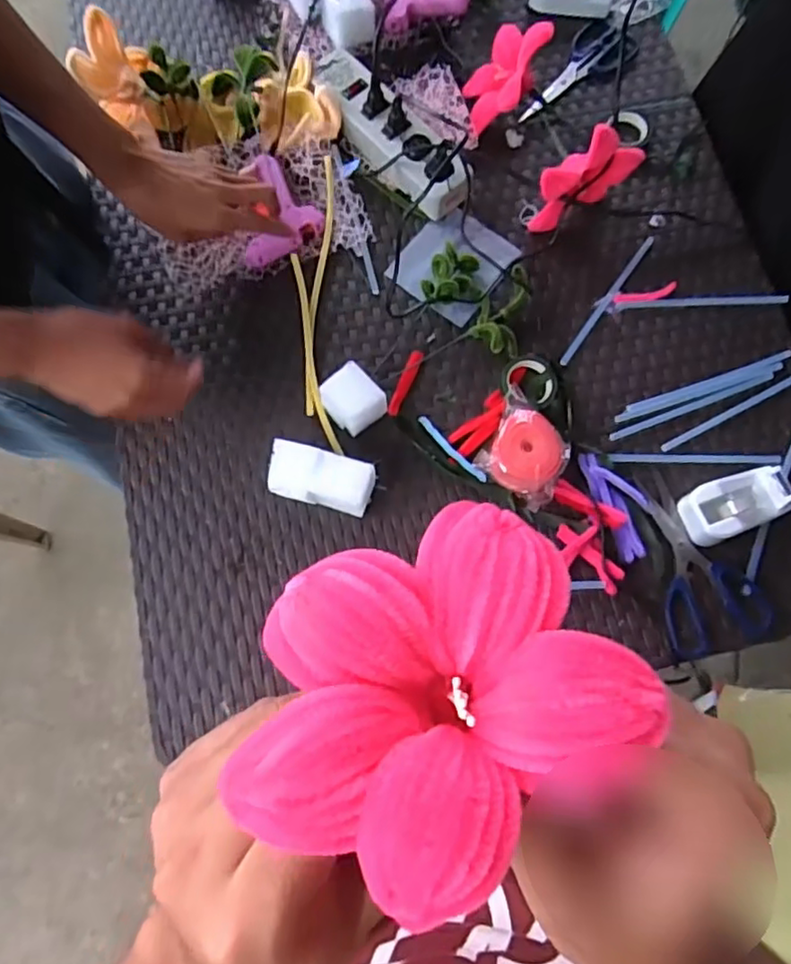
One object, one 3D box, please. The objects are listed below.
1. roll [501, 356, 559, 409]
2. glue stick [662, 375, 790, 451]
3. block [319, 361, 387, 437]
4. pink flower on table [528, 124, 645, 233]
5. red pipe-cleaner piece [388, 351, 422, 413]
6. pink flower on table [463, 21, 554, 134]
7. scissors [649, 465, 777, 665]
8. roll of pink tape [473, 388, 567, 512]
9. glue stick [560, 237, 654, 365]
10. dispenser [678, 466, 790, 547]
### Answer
[{"bbox_3d":[0.142,-0.107,0.666,0.060,0.024,0.057,0,76,-1],"label":"roll"},{"bbox_3d":[0.361,-0.078,0.673,0.183,0.011,0.011,-27,78,-7],"label":"glue stick"},{"bbox_3d":[-0.043,-0.082,0.655,0.052,0.044,0.065,-42,80,-10],"label":"block"},{"bbox_3d":[0.205,-0.332,0.690,0.124,0.116,0.046,-34,79,-9],"label":"pink flower on table"},{"bbox_3d":[0.011,-0.106,0.678,0.013,0.005,0.077,23,77,5],"label":"red pipe-cleaner piece"},{"bbox_3d":[0.124,-0.469,0.735,0.082,0.096,0.116,17,76,4],"label":"pink flower on table"},{"bbox_3d":[0.304,0.076,0.628,0.097,0.013,0.179,-4,76,-2],"label":"scissors"},{"bbox_3d":[0.129,-0.032,0.639,0.091,0.052,0.084,0,76,-1],"label":"roll of pink tape"},{"bbox_3d":[0.235,-0.199,0.706,0.013,0.011,0.183,36,78,8],"label":"glue stick"},{"bbox_3d":[0.332,0.021,0.626,0.095,0.043,0.054,-22,77,-6],"label":"dispenser"}]

